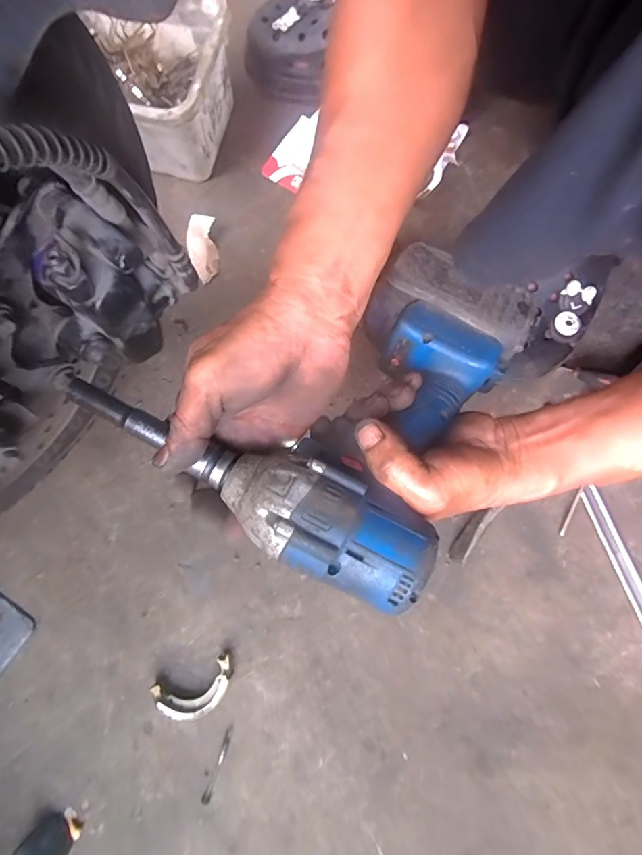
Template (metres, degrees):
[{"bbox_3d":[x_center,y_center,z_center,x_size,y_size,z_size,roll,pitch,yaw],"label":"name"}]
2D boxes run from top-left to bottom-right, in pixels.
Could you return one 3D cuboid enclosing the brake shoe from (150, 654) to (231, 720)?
[{"bbox_3d":[-0.109,0.229,0.400,0.068,0.022,0.035,-22,80,-3],"label":"brake shoe"}]

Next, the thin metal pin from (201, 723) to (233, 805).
[{"bbox_3d":[-0.089,0.292,0.397,0.008,0.004,0.064,20,81,4],"label":"thin metal pin"}]

